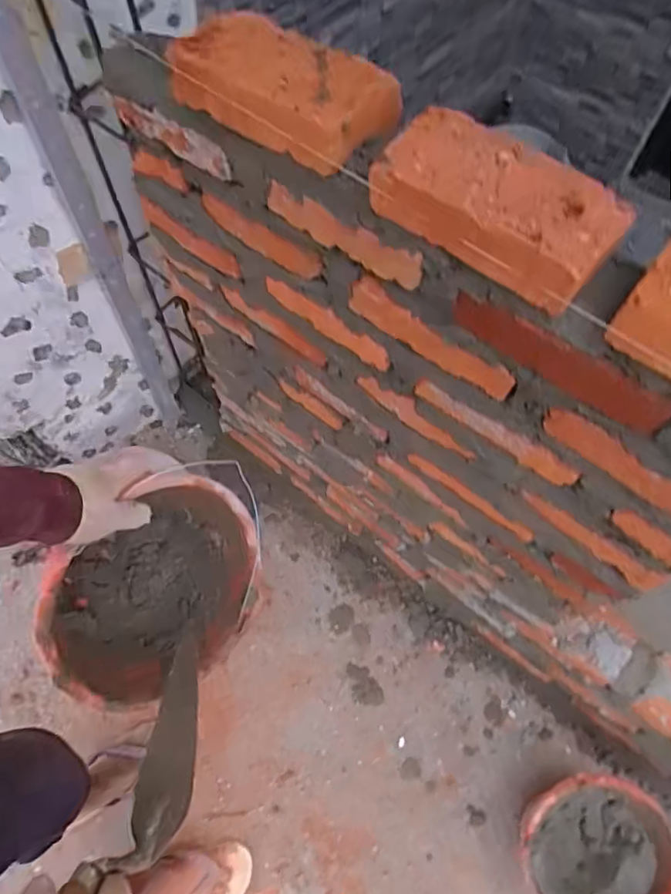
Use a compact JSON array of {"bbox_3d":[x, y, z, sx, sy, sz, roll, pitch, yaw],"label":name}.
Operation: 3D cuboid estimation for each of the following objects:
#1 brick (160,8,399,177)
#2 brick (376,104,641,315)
[{"bbox_3d":[-0.047,-0.331,0.514,0.211,0.053,0.100,37,66,17],"label":"brick"},{"bbox_3d":[0.130,-0.200,0.459,0.197,0.048,0.105,37,66,17],"label":"brick"}]

